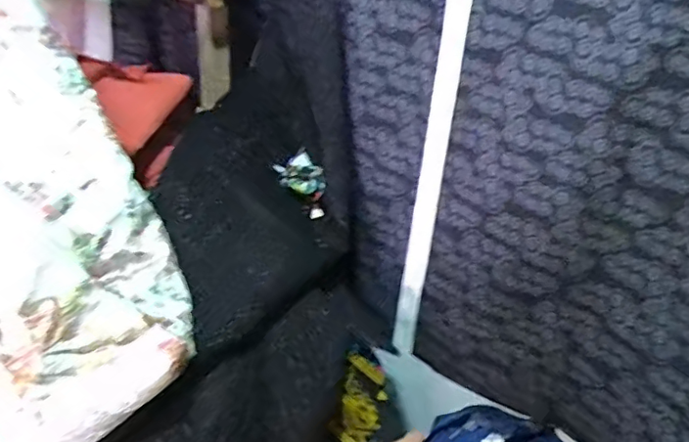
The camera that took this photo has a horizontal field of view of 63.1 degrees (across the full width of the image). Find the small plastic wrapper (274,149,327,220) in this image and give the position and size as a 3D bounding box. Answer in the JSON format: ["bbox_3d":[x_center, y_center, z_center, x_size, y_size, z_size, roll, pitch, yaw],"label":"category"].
[{"bbox_3d":[-0.063,-0.063,0.816,0.058,0.044,0.124,-12,54,-29],"label":"small plastic wrapper"}]

